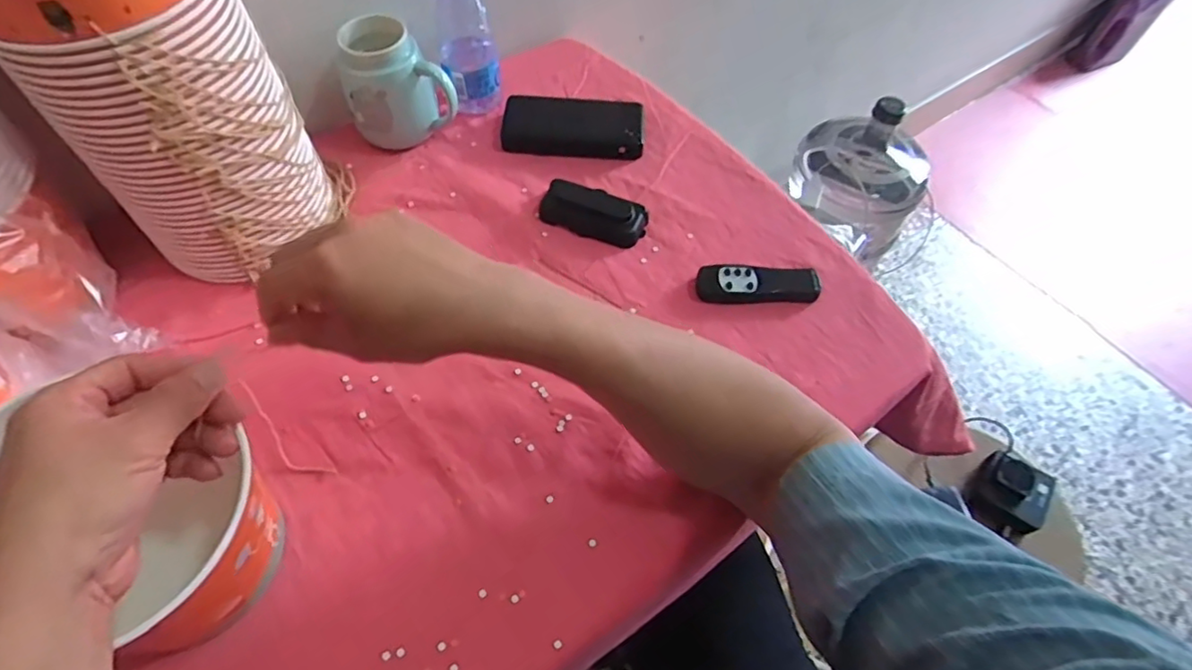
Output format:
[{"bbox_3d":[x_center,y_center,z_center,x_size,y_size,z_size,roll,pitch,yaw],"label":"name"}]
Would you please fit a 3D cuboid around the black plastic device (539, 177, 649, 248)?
[{"bbox_3d":[-0.002,-0.125,0.627,0.105,0.019,0.048,20,59,9],"label":"black plastic device"}]

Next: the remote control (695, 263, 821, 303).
[{"bbox_3d":[0.154,-0.048,0.587,0.114,0.016,0.038,4,58,-1],"label":"remote control"}]

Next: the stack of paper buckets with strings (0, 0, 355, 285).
[{"bbox_3d":[-0.330,-0.207,0.464,0.130,0.357,0.157,24,61,13],"label":"stack of paper buckets with strings"}]

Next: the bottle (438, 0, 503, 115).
[{"bbox_3d":[-0.138,-0.317,0.664,0.062,0.153,0.049,-8,59,-8],"label":"bottle"}]

